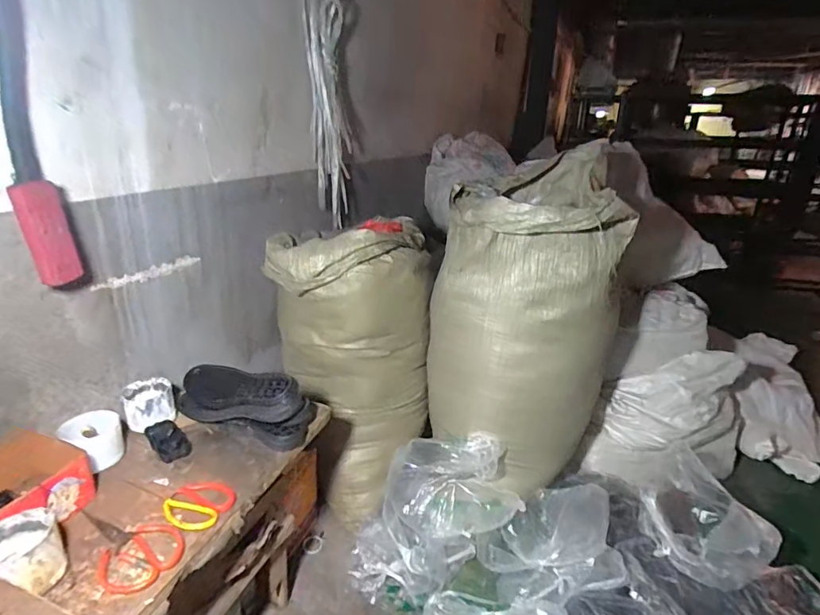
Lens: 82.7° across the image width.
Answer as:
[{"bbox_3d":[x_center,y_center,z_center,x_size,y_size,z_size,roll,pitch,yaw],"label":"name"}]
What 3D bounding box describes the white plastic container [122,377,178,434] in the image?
[{"bbox_3d":[-0.510,0.192,0.915,0.085,0.067,0.099,-13,28,-32],"label":"white plastic container"}]

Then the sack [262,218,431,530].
[{"bbox_3d":[-0.151,0.164,1.303,0.396,0.775,0.364,3,23,0],"label":"sack"}]

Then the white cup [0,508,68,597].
[{"bbox_3d":[-0.511,0.330,0.618,0.101,0.070,0.086,16,27,29],"label":"white cup"}]

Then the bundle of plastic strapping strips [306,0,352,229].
[{"bbox_3d":[-0.224,-0.584,1.296,0.097,0.658,0.125,3,23,0],"label":"bundle of plastic strapping strips"}]

